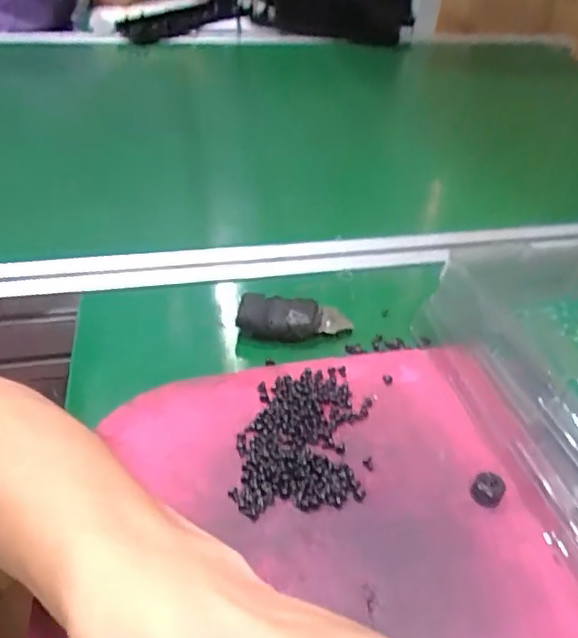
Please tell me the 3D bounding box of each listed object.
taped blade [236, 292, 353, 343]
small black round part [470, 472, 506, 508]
[{"bbox_3d":[0.003,-0.002,0.369,0.069,0.016,0.024,6,41,2],"label":"taped blade"},{"bbox_3d":[0.095,0.081,0.278,0.014,0.009,0.013,3,41,-2],"label":"small black round part"}]

